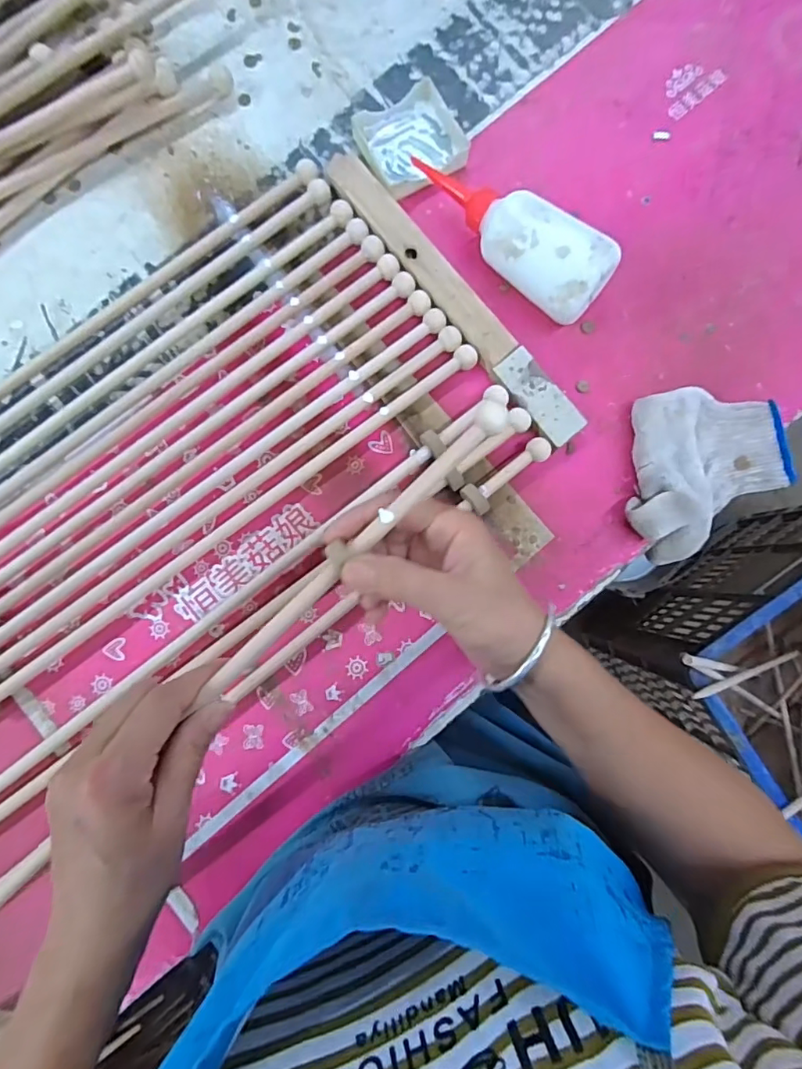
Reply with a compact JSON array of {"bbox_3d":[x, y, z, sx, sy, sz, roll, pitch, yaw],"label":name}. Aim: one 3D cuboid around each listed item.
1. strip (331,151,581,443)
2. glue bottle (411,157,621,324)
[{"bbox_3d":[0.042,-0.191,0.412,0.031,0.018,0.289,-39,87,-3],"label":"strip"},{"bbox_3d":[0.075,-0.231,0.396,0.177,0.061,0.056,35,87,2],"label":"glue bottle"}]

